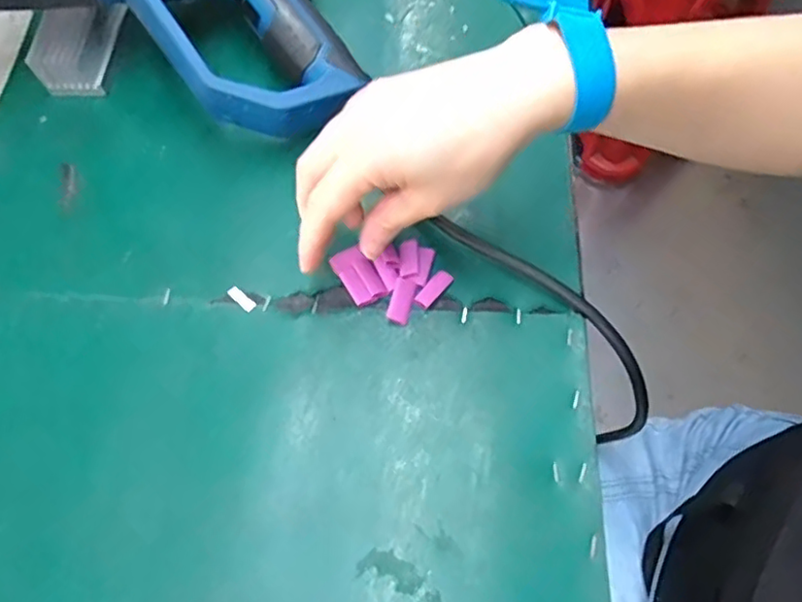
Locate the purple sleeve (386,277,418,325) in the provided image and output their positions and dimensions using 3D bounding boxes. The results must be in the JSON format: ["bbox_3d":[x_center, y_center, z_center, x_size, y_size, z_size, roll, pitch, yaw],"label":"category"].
[{"bbox_3d":[0.000,0.000,0.364,0.013,0.006,0.026,14,67,10],"label":"purple sleeve"}]

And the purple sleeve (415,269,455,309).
[{"bbox_3d":[0.019,-0.007,0.367,0.010,0.006,0.025,38,72,18],"label":"purple sleeve"}]

